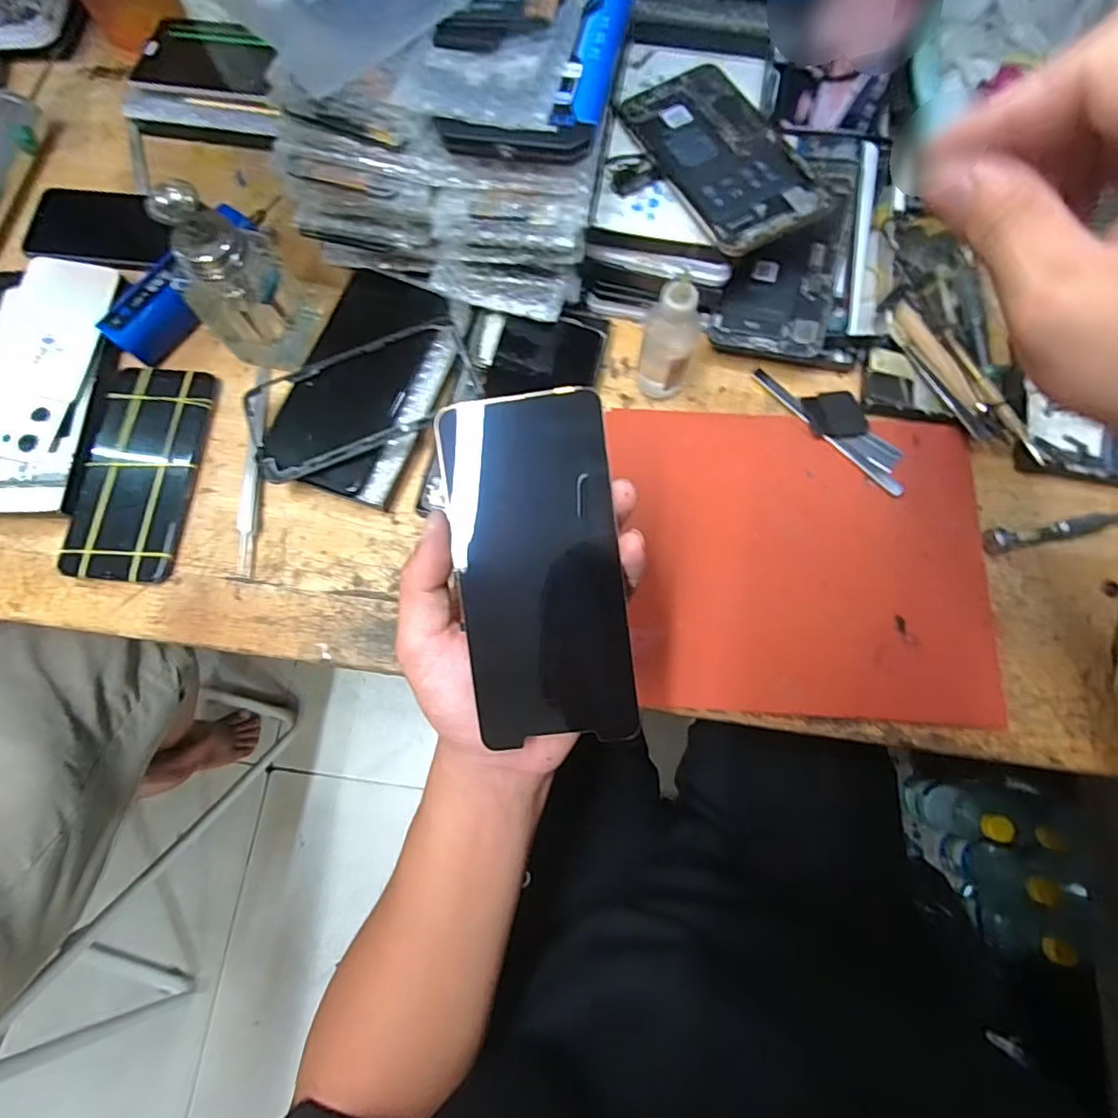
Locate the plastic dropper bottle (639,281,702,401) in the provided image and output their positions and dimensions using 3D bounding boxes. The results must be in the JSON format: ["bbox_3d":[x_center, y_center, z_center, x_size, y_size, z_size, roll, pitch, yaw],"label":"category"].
[{"bbox_3d":[0.070,-0.135,0.365,0.033,0.089,0.029,14,77,4],"label":"plastic dropper bottle"}]

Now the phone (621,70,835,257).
[{"bbox_3d":[0.106,-0.267,0.376,0.078,0.007,0.155,-27,71,-2],"label":"phone"}]

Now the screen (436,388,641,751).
[{"bbox_3d":[-0.008,0.005,0.250,0.070,0.008,0.147,-7,93,1],"label":"screen"}]

